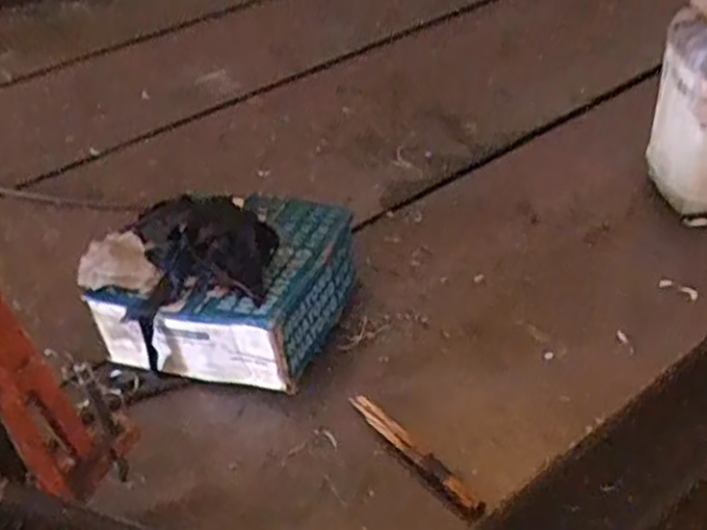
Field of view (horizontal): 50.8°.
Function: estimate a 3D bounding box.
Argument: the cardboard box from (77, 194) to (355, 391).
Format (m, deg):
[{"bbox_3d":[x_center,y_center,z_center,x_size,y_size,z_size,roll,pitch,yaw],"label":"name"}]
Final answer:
[{"bbox_3d":[-0.173,0.019,0.993,0.317,0.147,0.265,10,40,18],"label":"cardboard box"}]

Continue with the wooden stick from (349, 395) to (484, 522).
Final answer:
[{"bbox_3d":[0.064,0.205,0.815,0.027,0.024,0.202,-27,43,-25],"label":"wooden stick"}]

